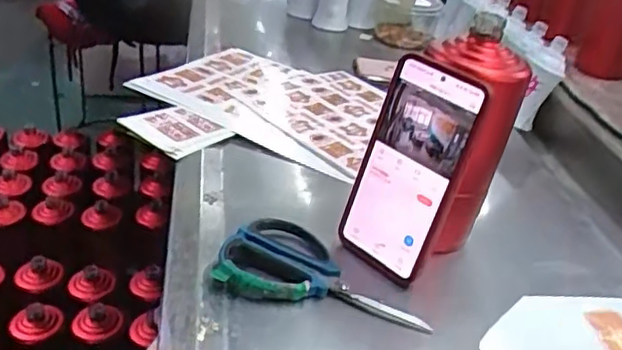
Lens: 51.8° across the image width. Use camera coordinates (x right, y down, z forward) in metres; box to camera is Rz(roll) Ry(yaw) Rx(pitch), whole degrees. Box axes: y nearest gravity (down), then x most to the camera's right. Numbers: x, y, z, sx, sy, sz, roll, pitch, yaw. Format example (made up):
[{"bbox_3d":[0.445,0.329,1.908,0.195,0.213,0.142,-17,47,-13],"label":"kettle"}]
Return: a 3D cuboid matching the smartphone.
[{"bbox_3d":[0.074,-0.004,0.498,0.085,0.165,0.017,33,22,34],"label":"smartphone"}]

